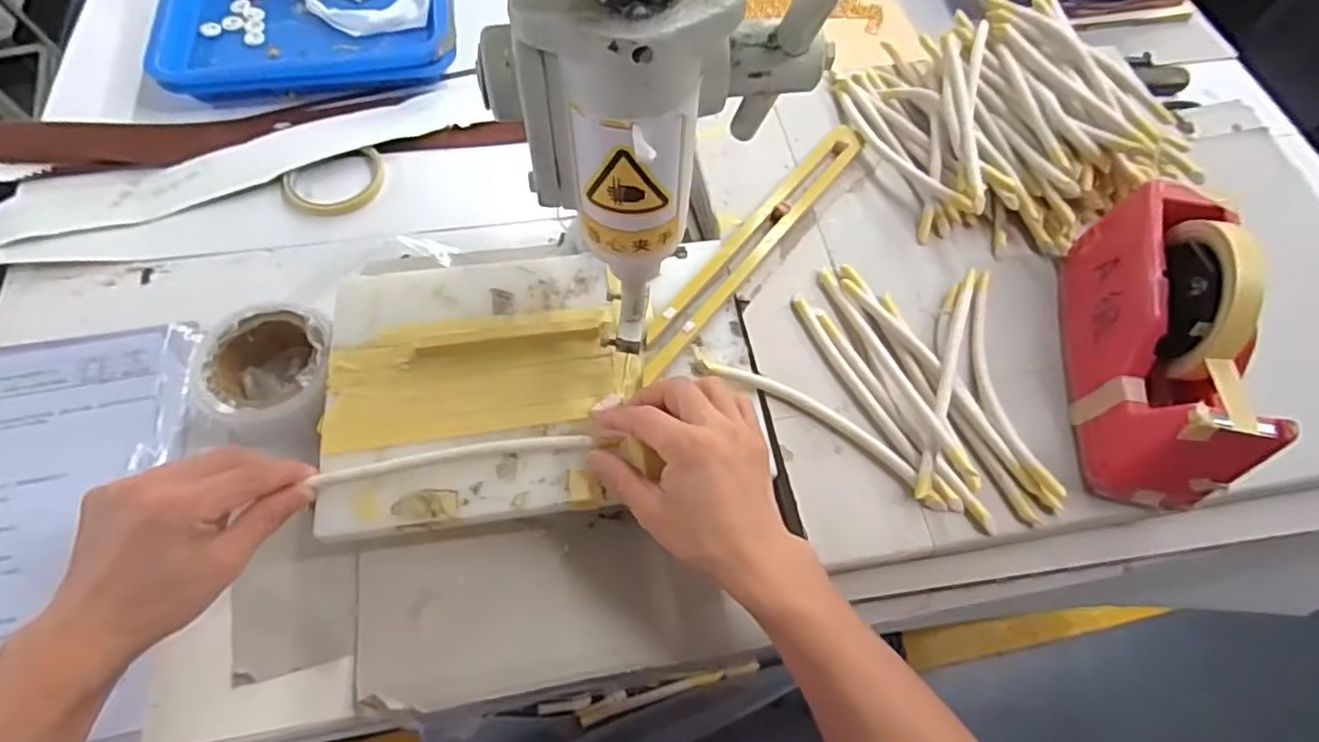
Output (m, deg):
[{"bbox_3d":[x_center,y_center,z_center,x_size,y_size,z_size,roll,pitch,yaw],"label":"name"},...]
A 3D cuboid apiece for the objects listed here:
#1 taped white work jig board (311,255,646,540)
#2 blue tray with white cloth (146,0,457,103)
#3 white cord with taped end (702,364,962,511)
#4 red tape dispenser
[{"bbox_3d":[-0.122,0.006,0.468,0.210,0.011,0.196,-6,63,-6],"label":"taped white work jig board"},{"bbox_3d":[-0.369,-0.383,0.692,0.275,0.043,0.214,-10,64,-8],"label":"blue tray with white cloth"},{"bbox_3d":[0.117,0.036,0.453,0.188,0.012,0.021,31,66,12],"label":"white cord with taped end"},{"bbox_3d":[0.334,-0.027,0.436,0.071,0.116,0.202,8,63,1],"label":"red tape dispenser"}]

